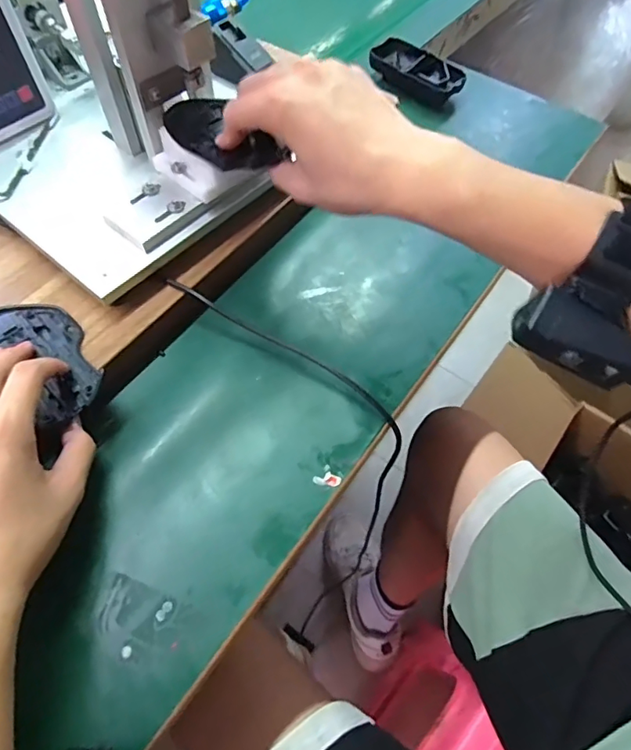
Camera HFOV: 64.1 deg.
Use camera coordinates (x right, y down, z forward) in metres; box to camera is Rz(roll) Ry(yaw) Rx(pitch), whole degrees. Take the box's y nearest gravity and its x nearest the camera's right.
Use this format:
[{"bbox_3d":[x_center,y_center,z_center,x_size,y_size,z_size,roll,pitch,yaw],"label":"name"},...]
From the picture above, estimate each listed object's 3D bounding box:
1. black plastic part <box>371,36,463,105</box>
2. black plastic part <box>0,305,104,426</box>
[{"bbox_3d":[0.115,-0.345,0.574,0.112,0.027,0.048,34,64,16],"label":"black plastic part"},{"bbox_3d":[-0.198,-0.014,0.360,0.115,0.008,0.066,41,66,19],"label":"black plastic part"}]

